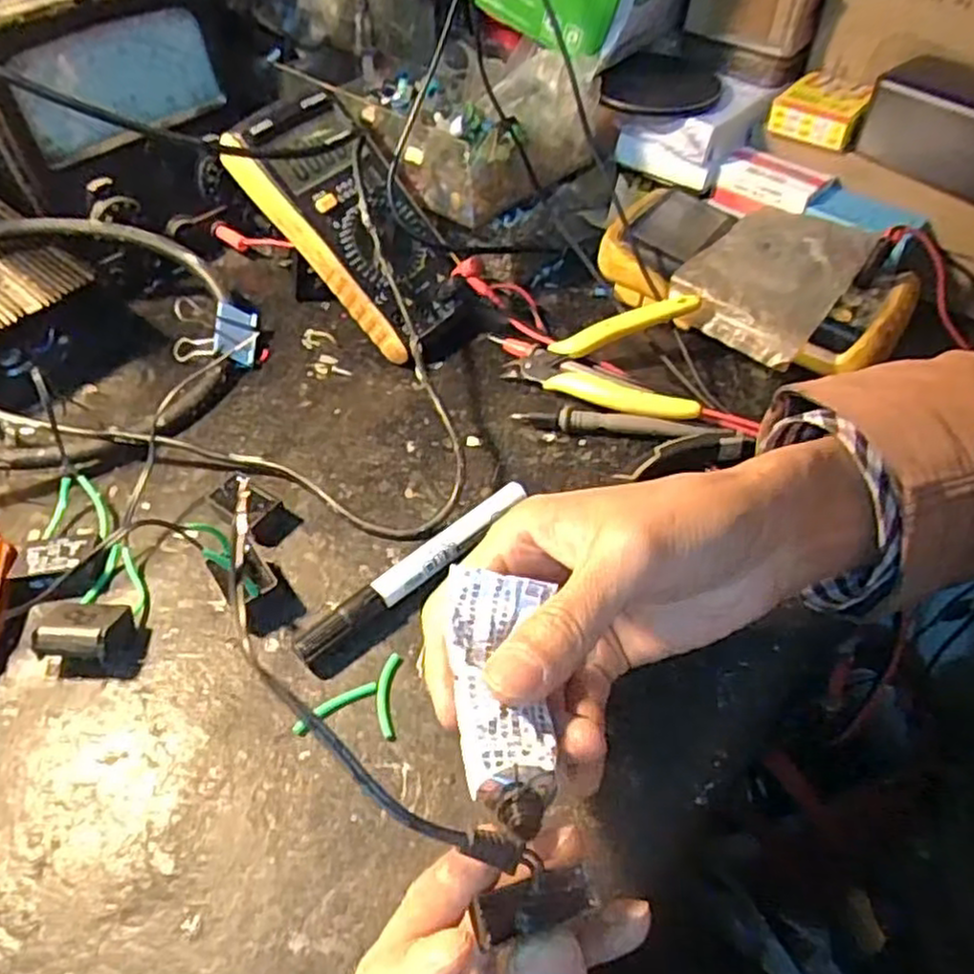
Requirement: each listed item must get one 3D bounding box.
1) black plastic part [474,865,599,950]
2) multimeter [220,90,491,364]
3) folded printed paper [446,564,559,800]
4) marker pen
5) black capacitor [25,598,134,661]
[{"bbox_3d":[0.012,0.103,0.181,0.030,0.006,0.011,-7,48,-18],"label":"black plastic part"},{"bbox_3d":[-0.071,-0.160,0.461,0.178,0.044,0.083,47,55,-14],"label":"multimeter"},{"bbox_3d":[0.004,0.061,0.234,0.030,0.016,0.076,-2,36,1],"label":"folded printed paper"},{"bbox_3d":[-0.035,0.041,0.359,0.020,0.016,0.136,36,59,29],"label":"marker pen"},{"bbox_3d":[-0.188,0.069,0.338,0.040,0.021,0.030,1,49,4],"label":"black capacitor"}]

